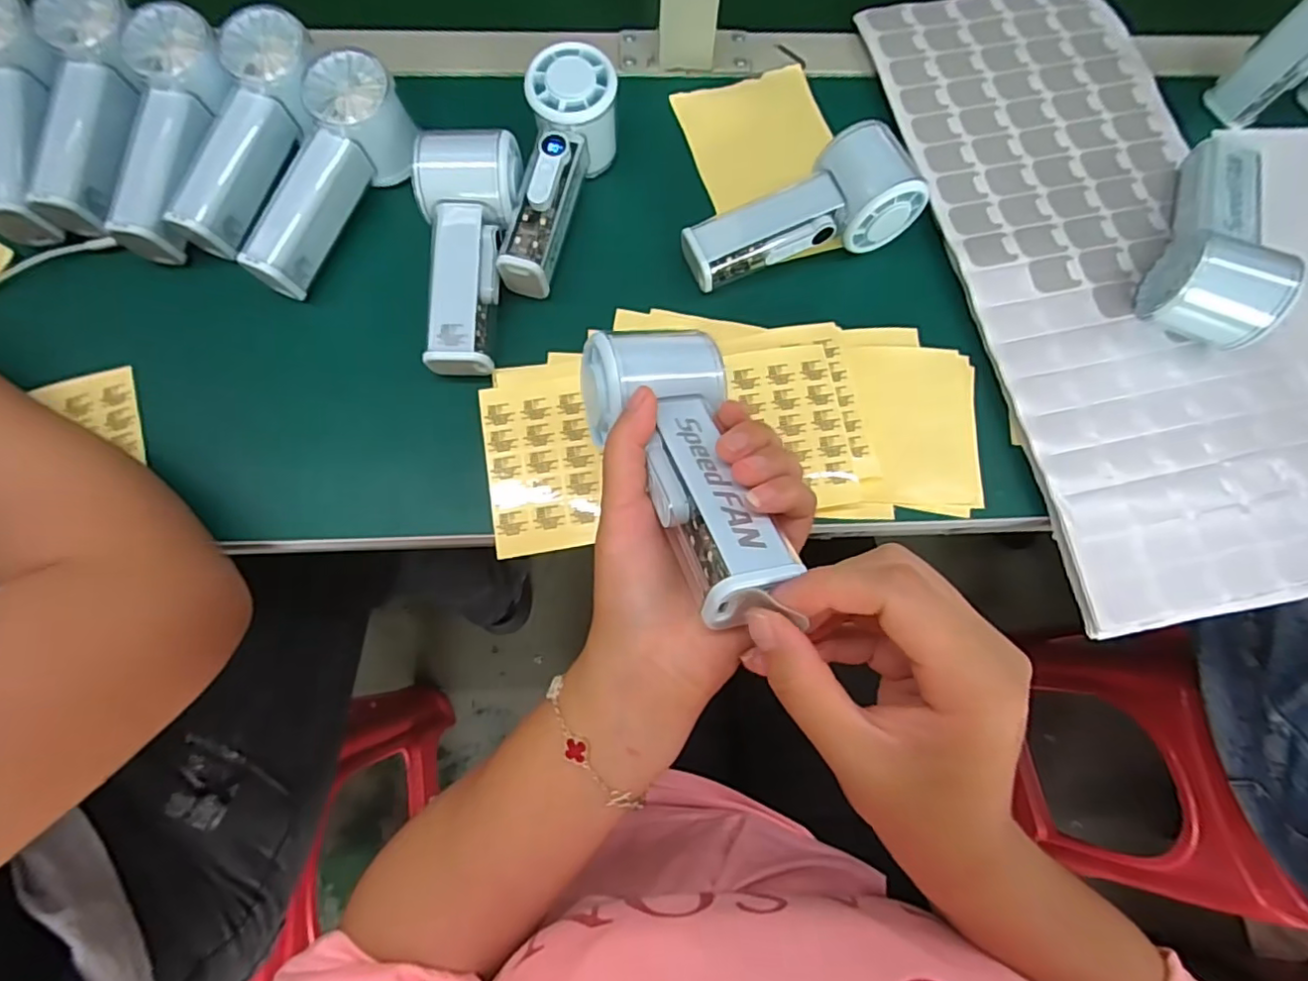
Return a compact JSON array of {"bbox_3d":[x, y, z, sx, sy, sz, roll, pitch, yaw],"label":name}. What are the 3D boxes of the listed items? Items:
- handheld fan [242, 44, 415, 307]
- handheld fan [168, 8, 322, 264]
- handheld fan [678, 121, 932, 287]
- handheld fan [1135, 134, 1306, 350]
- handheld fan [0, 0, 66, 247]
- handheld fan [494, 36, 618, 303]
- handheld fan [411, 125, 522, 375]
[{"bbox_3d":[-0.206,-0.197,0.380,0.050,0.052,0.152,17,75,3],"label":"handheld fan"},{"bbox_3d":[-0.259,-0.228,0.382,0.051,0.041,0.157,17,88,3],"label":"handheld fan"},{"bbox_3d":[0.092,-0.186,0.394,0.157,0.048,0.065,-17,76,-6],"label":"handheld fan"},{"bbox_3d":[0.368,-0.170,0.384,0.055,0.062,0.160,25,76,5],"label":"handheld fan"},{"bbox_3d":[-0.409,-0.241,0.380,0.057,0.037,0.155,-7,90,-3],"label":"handheld fan"},{"bbox_3d":[-0.061,-0.203,0.389,0.051,0.060,0.147,10,75,1],"label":"handheld fan"},{"bbox_3d":[-0.112,-0.148,0.374,0.061,0.049,0.146,-4,75,-2],"label":"handheld fan"}]

